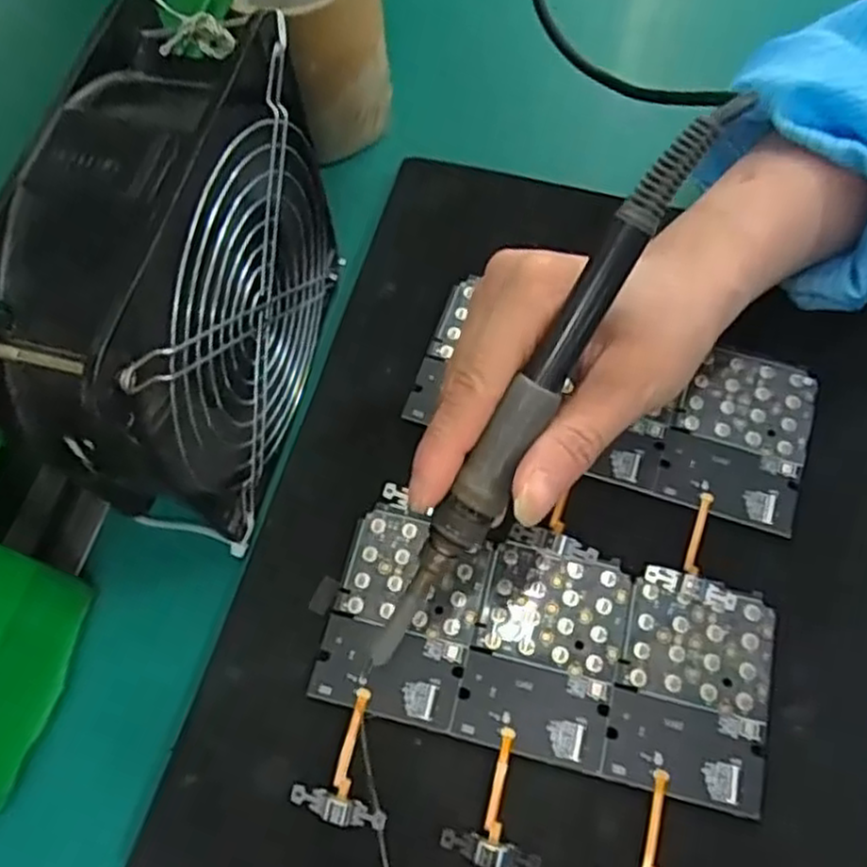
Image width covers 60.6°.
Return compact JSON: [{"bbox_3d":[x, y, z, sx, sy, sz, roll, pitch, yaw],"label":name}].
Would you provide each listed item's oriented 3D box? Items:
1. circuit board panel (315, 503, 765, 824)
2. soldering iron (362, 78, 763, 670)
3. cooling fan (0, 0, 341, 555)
[{"bbox_3d":[0.043,0.083,0.285,0.164,0.009,0.076,12,65,9],"label":"circuit board panel"},{"bbox_3d":[0.030,-0.006,0.233,0.016,0.013,0.203,35,107,18],"label":"soldering iron"},{"bbox_3d":[-0.089,-0.047,0.276,0.062,0.145,0.152,9,67,8],"label":"cooling fan"}]

